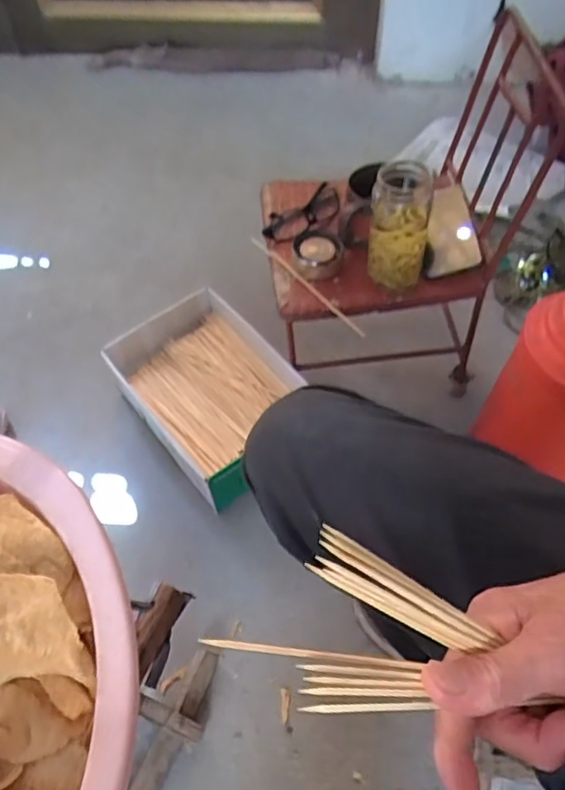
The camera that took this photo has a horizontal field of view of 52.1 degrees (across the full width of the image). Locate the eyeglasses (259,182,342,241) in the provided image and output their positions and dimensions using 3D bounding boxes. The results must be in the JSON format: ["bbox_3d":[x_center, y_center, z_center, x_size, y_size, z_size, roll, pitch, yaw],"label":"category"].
[{"bbox_3d":[0.029,-0.260,0.828,0.141,0.032,0.039,-38,63,-22],"label":"eyeglasses"}]

